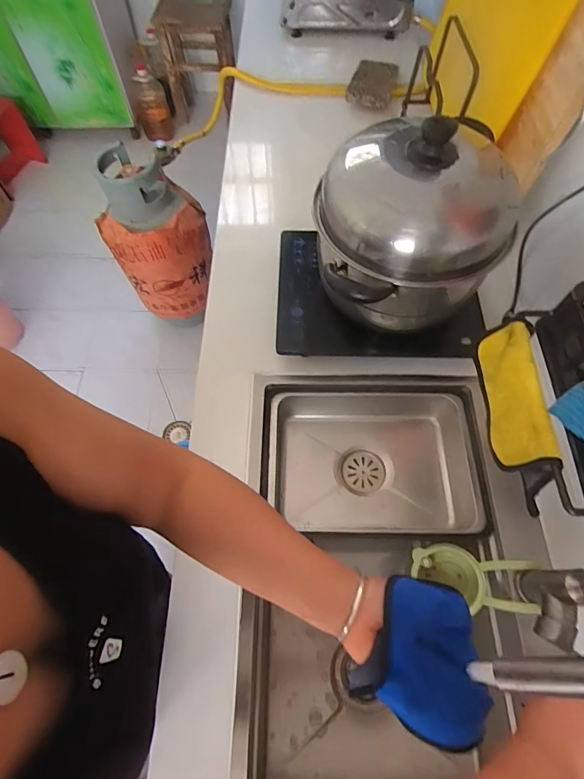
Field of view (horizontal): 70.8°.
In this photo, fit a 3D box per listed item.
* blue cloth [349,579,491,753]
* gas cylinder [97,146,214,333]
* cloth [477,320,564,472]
[{"bbox_3d":[0.140,0.265,0.409,0.128,0.046,0.135,25,65,13],"label":"blue cloth"},{"bbox_3d":[-0.441,-0.463,1.436,0.293,0.631,0.277,0,62,0],"label":"gas cylinder"},{"bbox_3d":[0.266,0.020,0.494,0.035,0.100,0.187,-5,62,-2],"label":"cloth"}]

